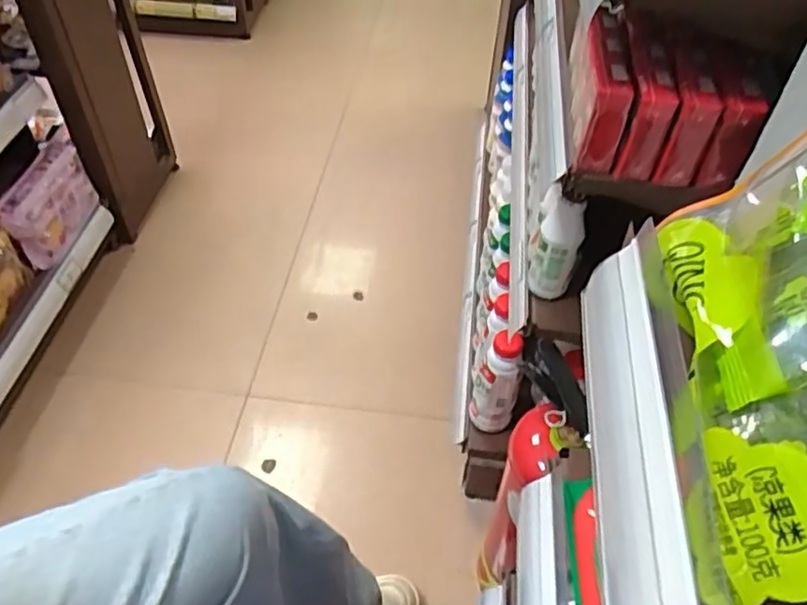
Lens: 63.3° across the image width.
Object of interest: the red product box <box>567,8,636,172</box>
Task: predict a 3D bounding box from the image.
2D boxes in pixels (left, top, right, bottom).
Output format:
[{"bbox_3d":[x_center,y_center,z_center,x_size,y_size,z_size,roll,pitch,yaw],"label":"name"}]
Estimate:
[{"bbox_3d":[0.189,-0.215,0.644,0.044,0.091,0.160,6,49,4],"label":"red product box"}]

